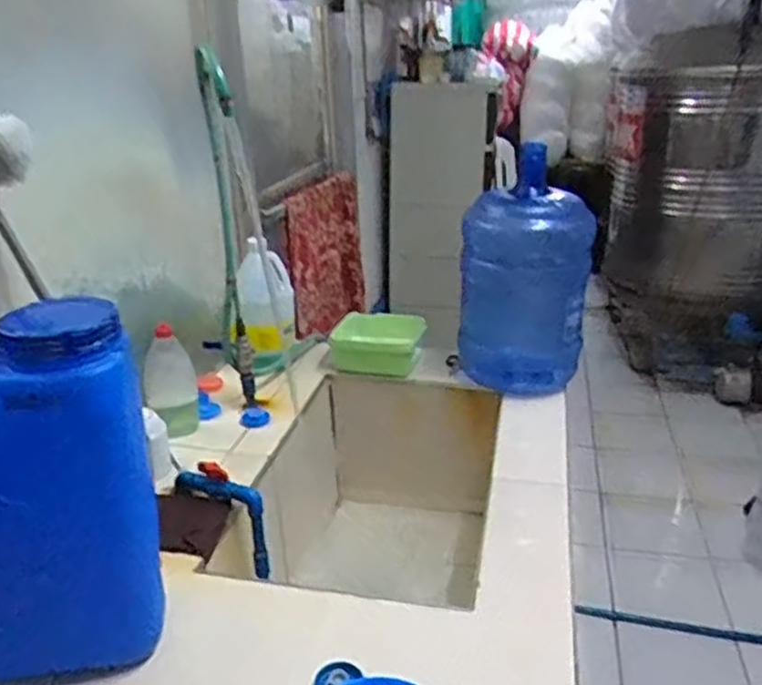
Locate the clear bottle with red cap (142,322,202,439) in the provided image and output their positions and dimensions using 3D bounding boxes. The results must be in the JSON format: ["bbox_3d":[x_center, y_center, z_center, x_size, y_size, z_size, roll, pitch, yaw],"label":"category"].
[{"bbox_3d":[-0.390,0.063,1.336,0.091,0.189,0.063,-8,24,-13],"label":"clear bottle with red cap"}]

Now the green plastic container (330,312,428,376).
[{"bbox_3d":[-0.010,-0.001,1.632,0.207,0.100,0.133,2,23,9],"label":"green plastic container"}]

